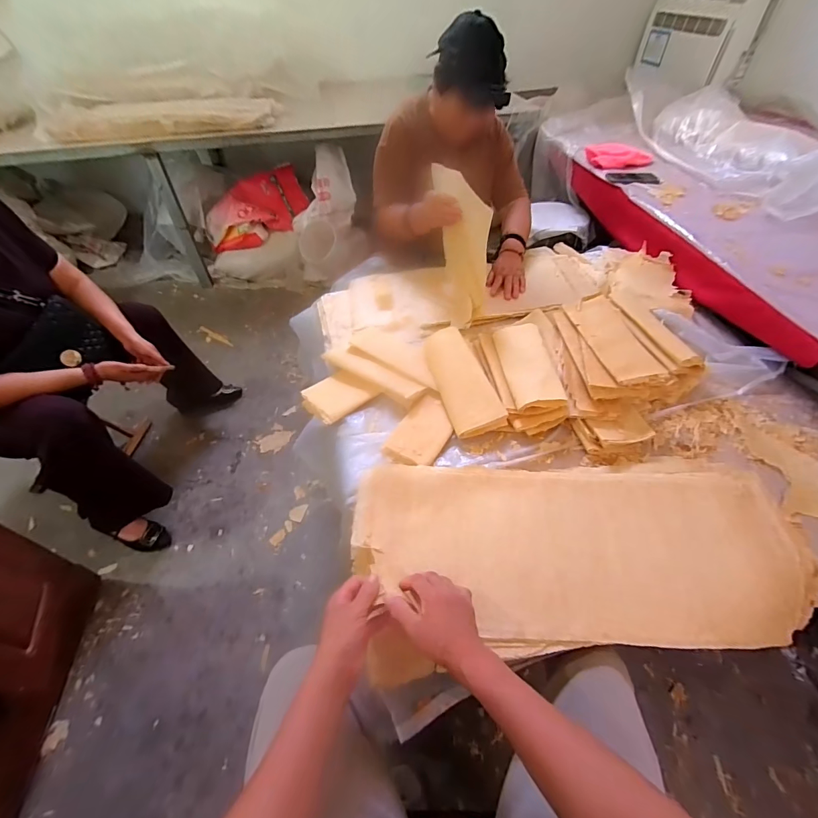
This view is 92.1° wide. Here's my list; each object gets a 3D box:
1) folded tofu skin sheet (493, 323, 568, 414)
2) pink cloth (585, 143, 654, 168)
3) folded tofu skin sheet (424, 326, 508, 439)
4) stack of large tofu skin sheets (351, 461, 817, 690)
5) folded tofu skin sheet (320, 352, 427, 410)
[{"bbox_3d":[0.261,-0.107,0.885,0.101,0.015,0.299,-15,41,13],"label":"folded tofu skin sheet"},{"bbox_3d":[0.793,-0.968,1.501,0.247,0.048,0.152,20,52,20],"label":"pink cloth"},{"bbox_3d":[0.111,-0.071,0.864,0.104,0.043,0.282,-13,49,-9],"label":"folded tofu skin sheet"},{"bbox_3d":[0.270,0.234,0.632,0.706,0.059,0.321,1,52,0],"label":"stack of large tofu skin sheets"},{"bbox_3d":[-0.080,-0.082,0.903,0.254,0.024,0.069,26,54,24],"label":"folded tofu skin sheet"}]

